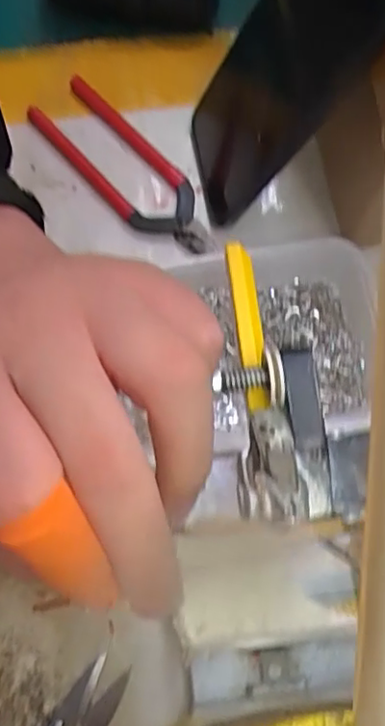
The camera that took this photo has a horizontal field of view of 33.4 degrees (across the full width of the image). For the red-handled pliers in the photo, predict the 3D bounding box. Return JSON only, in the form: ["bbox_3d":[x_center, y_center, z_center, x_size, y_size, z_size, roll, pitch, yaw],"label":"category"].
[{"bbox_3d":[-0.037,-0.113,0.373,0.044,0.007,0.131,-42,78,-10],"label":"red-handled pliers"}]

